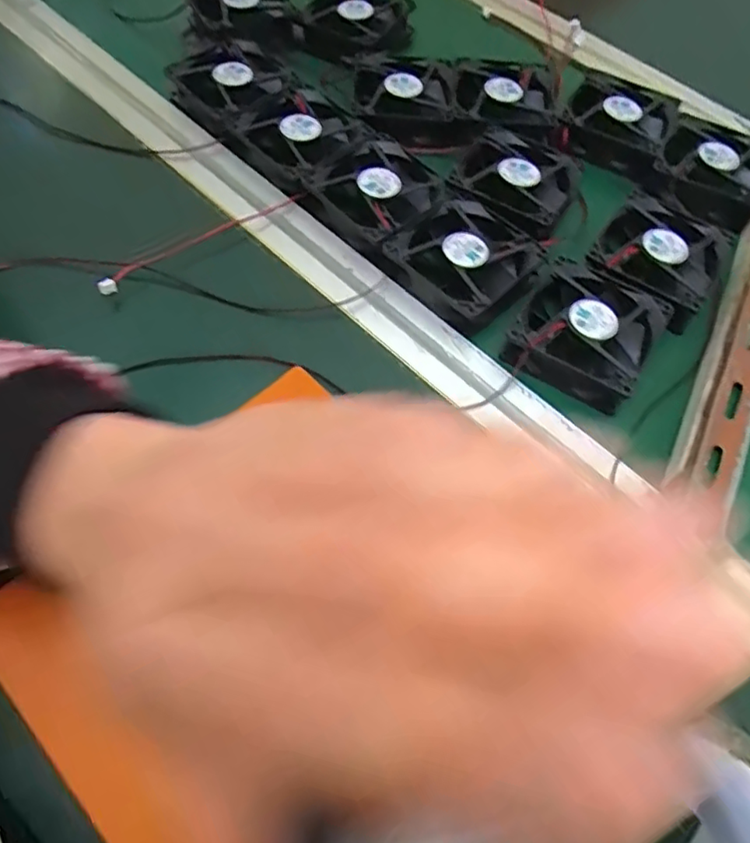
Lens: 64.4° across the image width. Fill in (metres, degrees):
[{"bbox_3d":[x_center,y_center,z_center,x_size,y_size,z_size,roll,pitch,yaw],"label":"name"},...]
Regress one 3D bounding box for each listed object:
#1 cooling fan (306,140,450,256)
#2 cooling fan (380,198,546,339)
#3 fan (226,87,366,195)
[{"bbox_3d":[0.005,-0.157,0.423,0.078,0.028,0.083,37,66,17],"label":"cooling fan"},{"bbox_3d":[0.058,-0.103,0.396,0.082,0.028,0.088,-37,68,-20],"label":"cooling fan"},{"bbox_3d":[-0.054,-0.213,0.448,0.090,0.025,0.084,41,67,19],"label":"fan"}]

